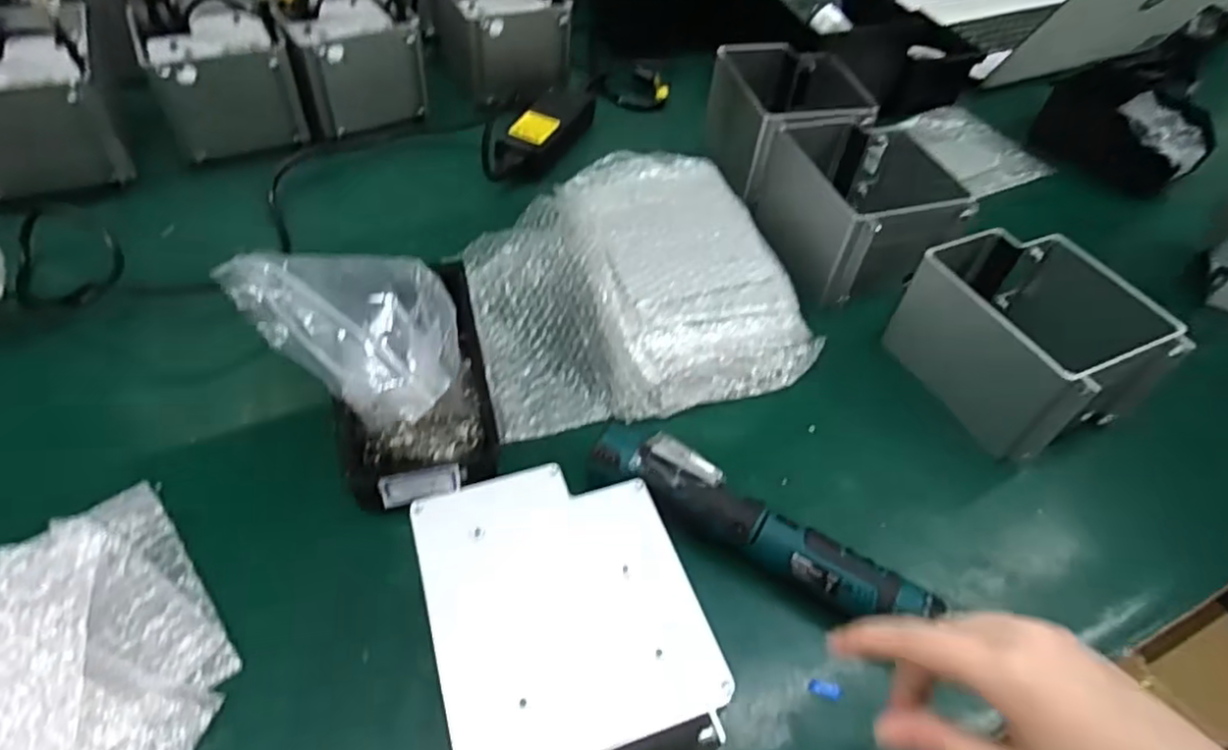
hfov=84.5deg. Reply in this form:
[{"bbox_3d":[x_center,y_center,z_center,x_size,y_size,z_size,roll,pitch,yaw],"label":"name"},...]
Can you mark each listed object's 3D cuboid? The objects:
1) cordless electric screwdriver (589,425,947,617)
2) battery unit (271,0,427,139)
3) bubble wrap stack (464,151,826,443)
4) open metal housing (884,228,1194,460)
[{"bbox_3d":[0.097,0.108,0.467,0.247,0.040,0.056,29,54,16],"label":"cordless electric screwdriver"},{"bbox_3d":[-0.298,-0.368,0.761,0.131,0.108,0.159,-19,55,-20],"label":"battery unit"},{"bbox_3d":[0.015,-0.089,0.597,0.236,0.077,0.256,-13,53,-16],"label":"bubble wrap stack"},{"bbox_3d":[0.338,-0.028,0.564,0.132,0.106,0.163,-20,56,-21],"label":"open metal housing"}]

